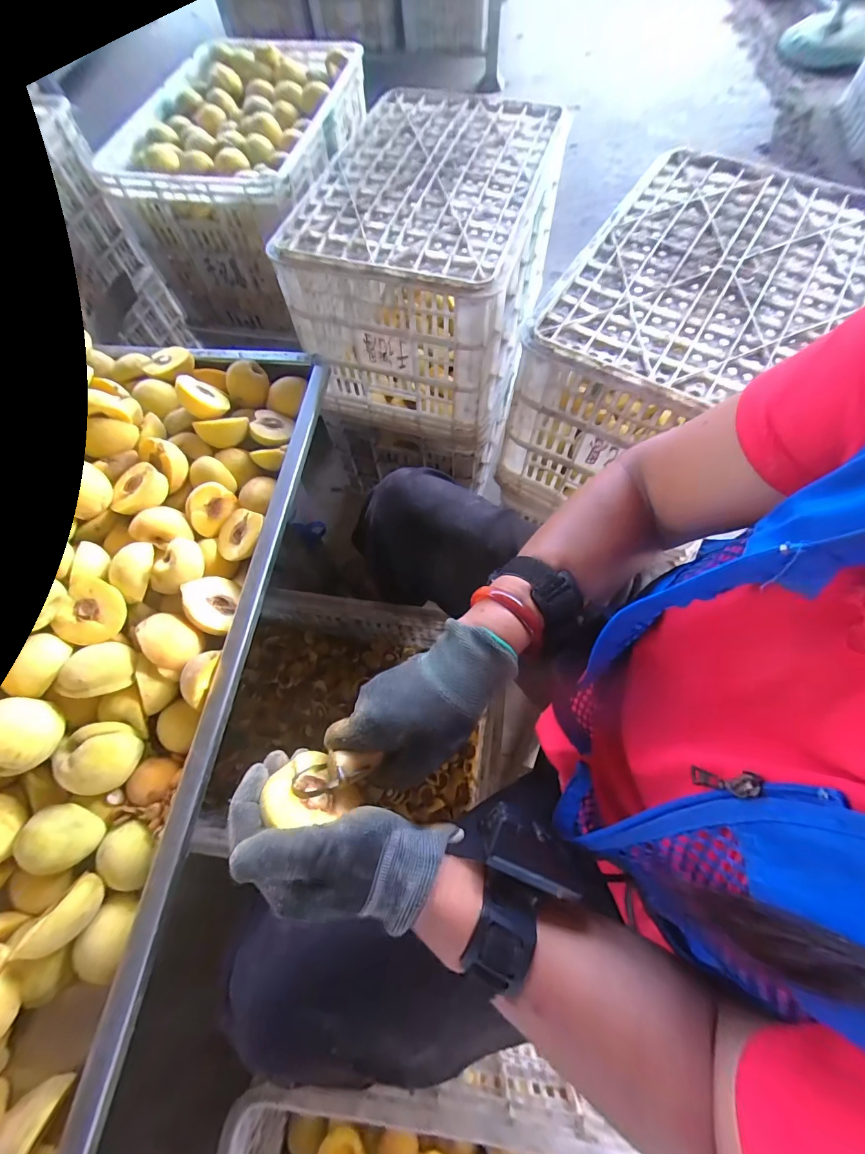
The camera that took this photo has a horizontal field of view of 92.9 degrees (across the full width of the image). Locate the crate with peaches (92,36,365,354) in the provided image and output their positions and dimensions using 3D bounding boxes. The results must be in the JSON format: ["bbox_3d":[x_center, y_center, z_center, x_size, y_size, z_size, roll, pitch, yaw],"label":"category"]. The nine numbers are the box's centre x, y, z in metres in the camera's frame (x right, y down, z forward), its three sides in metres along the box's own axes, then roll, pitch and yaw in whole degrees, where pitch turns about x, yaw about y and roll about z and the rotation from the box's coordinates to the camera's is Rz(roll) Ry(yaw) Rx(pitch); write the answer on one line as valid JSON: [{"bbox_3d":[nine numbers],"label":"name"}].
[{"bbox_3d":[-0.366,-0.800,0.854,0.375,0.256,0.495,13,69,8],"label":"crate with peaches"}]

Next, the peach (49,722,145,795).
[{"bbox_3d":[-0.320,0.175,0.399,0.060,0.049,0.055,-1,68,2],"label":"peach"}]

